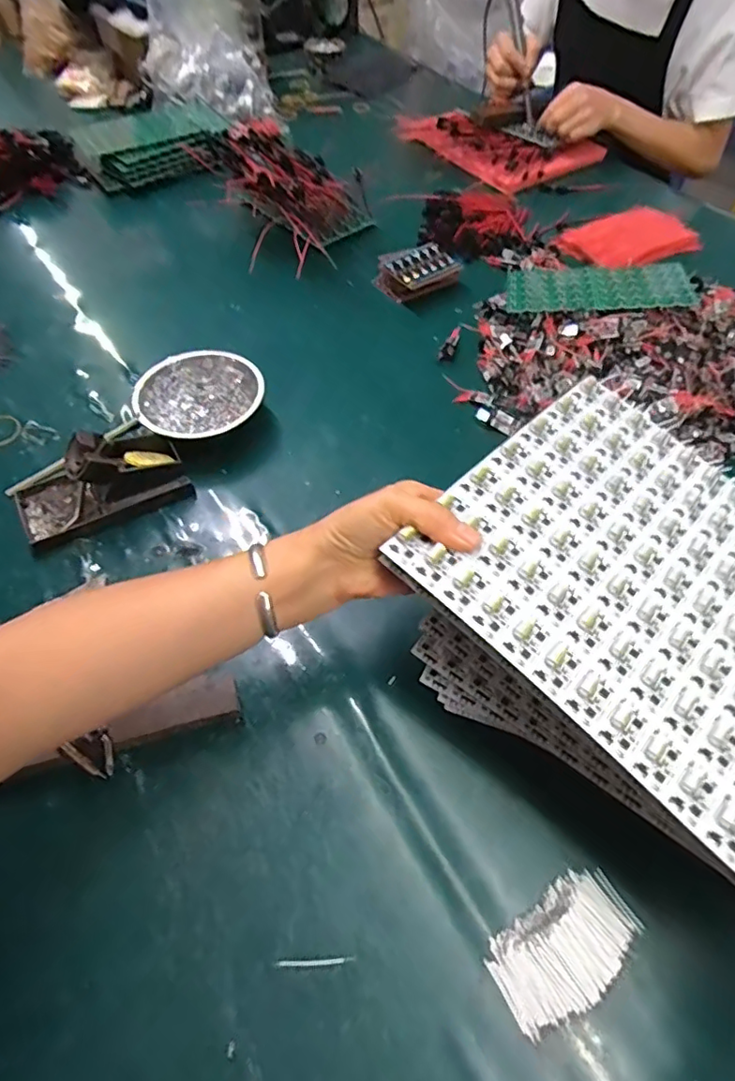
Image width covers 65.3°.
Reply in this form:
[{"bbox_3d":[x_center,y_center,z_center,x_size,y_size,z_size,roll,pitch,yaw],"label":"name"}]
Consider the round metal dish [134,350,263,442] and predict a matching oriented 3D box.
[{"bbox_3d":[-0.172,-0.146,0.597,0.127,0.036,0.113,-18,59,-10],"label":"round metal dish"}]

